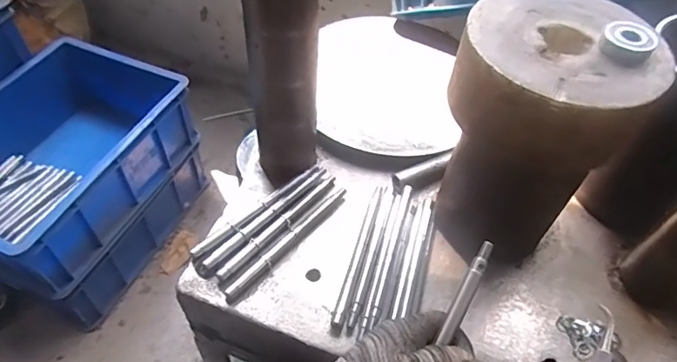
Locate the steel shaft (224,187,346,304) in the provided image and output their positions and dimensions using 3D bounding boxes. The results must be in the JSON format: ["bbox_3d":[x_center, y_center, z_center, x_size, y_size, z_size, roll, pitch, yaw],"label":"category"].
[{"bbox_3d":[-0.050,0.060,0.487,0.013,0.008,0.164,35,57,22],"label":"steel shaft"}]

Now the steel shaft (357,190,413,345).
[{"bbox_3d":[0.047,0.071,0.469,0.010,0.011,0.166,17,52,9],"label":"steel shaft"}]

